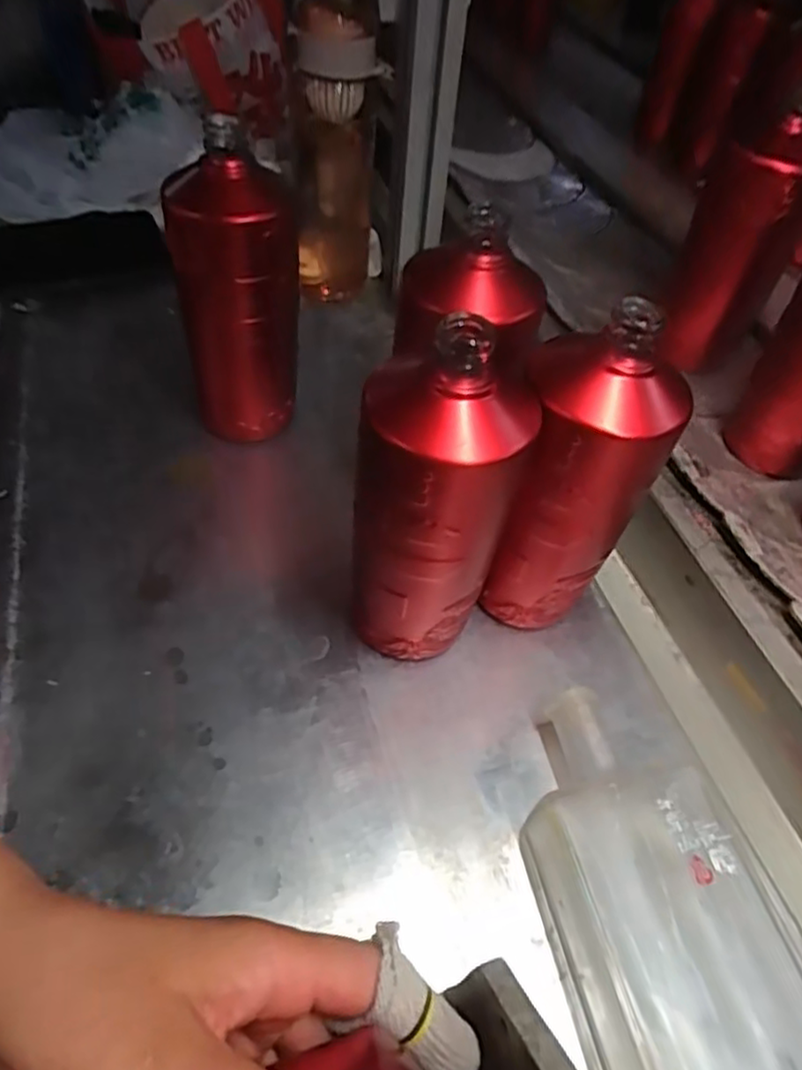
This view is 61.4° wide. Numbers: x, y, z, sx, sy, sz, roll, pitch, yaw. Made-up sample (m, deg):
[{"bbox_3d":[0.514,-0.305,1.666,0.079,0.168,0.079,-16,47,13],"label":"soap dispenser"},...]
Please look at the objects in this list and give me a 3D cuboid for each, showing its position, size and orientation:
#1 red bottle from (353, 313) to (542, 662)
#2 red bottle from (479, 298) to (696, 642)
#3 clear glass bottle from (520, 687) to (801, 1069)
[{"bbox_3d":[0.018,-0.012,0.365,0.082,0.205,0.077,10,50,5],"label":"red bottle"},{"bbox_3d":[0.096,-0.021,0.377,0.073,0.201,0.078,16,51,10],"label":"red bottle"},{"bbox_3d":[0.122,0.181,0.316,0.104,0.041,0.229,-9,51,-10],"label":"clear glass bottle"}]

